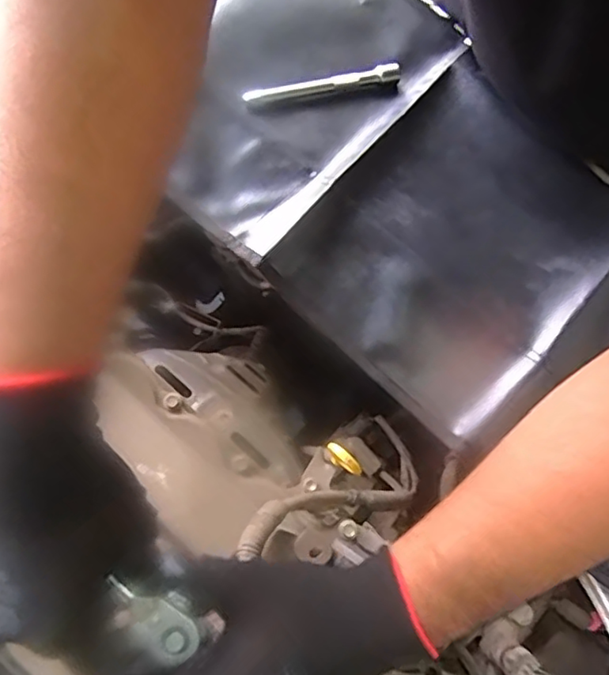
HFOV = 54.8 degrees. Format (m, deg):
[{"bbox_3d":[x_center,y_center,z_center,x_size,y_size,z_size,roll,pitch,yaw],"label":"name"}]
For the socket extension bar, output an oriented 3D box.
[{"bbox_3d":[0.017,-0.237,0.545,0.145,0.010,0.020,-12,79,-3],"label":"socket extension bar"}]

